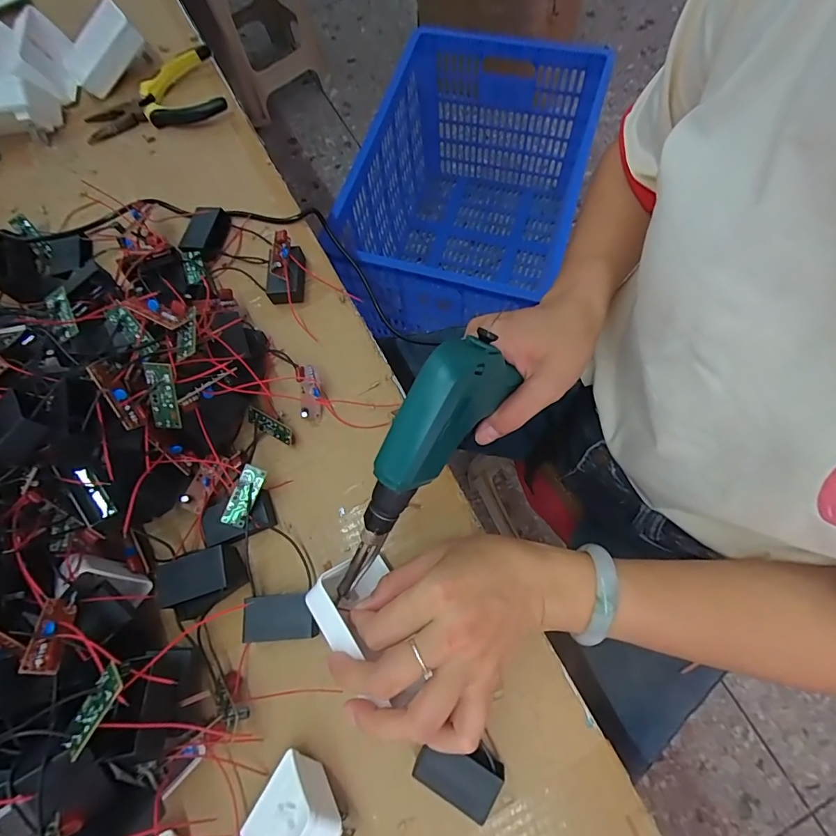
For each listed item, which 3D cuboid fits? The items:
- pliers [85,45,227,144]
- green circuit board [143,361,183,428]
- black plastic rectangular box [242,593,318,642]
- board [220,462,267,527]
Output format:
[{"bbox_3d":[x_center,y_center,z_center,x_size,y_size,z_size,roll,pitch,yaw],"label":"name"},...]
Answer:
[{"bbox_3d":[-0.287,-0.340,0.472,0.148,0.030,0.083,-20,71,-3],"label":"pliers"},{"bbox_3d":[-0.164,-0.014,0.282,0.016,0.045,0.005,6,26,2],"label":"green circuit board"},{"bbox_3d":[-0.094,0.137,0.305,0.048,0.015,0.029,-5,70,3],"label":"black plastic rectangular box"},{"bbox_3d":[-0.126,0.056,0.319,0.017,0.004,0.045,25,86,-13],"label":"board"}]

